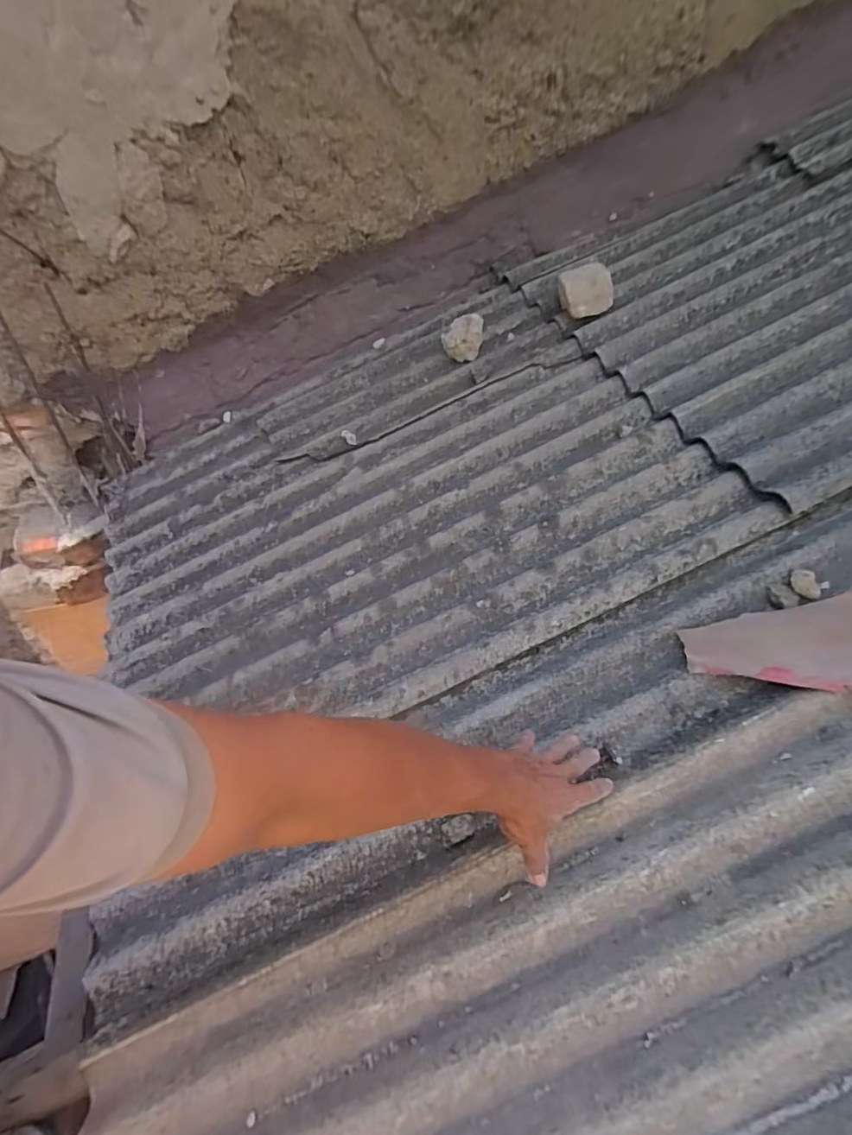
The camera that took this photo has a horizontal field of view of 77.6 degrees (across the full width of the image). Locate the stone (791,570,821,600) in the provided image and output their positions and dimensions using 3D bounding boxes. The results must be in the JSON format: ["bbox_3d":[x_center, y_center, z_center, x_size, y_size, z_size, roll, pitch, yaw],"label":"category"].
[{"bbox_3d":[0.472,0.020,0.660,0.023,0.017,0.040,1,47,-4],"label":"stone"}]

